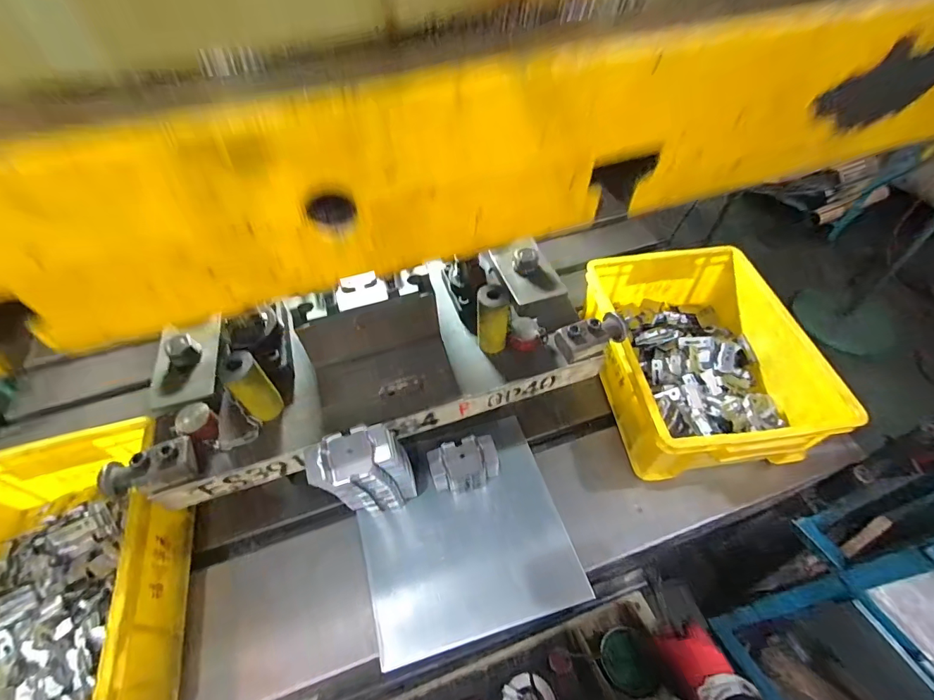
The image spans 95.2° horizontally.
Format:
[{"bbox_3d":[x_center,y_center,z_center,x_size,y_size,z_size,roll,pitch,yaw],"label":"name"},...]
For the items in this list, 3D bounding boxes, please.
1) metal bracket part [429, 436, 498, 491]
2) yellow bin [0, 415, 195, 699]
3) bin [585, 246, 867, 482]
[{"bbox_3d":[-0.003,0.162,0.595,0.092,0.068,0.057,-15,53,-9],"label":"metal bracket part"},{"bbox_3d":[-0.478,0.279,0.482,0.258,0.119,0.345,-15,53,-8],"label":"yellow bin"},{"bbox_3d":[0.347,0.012,0.658,0.261,0.129,0.339,-8,52,-3],"label":"bin"}]

